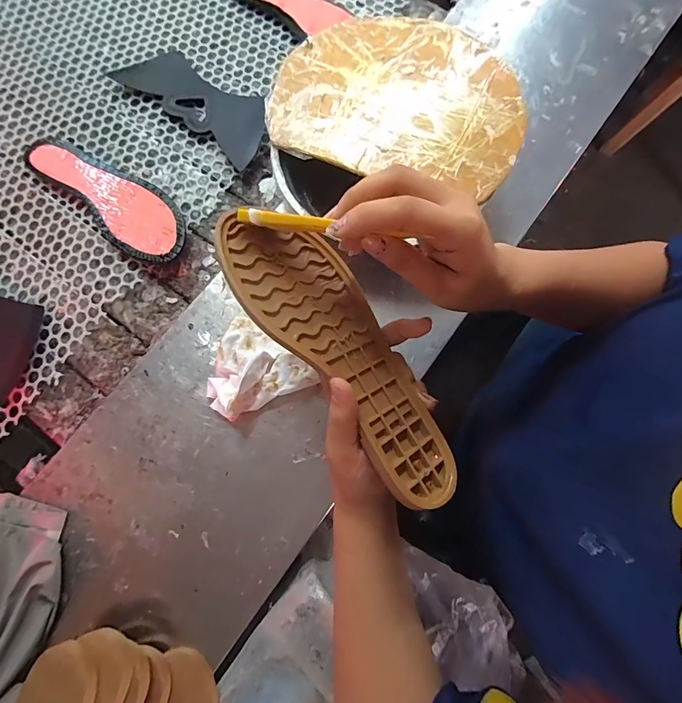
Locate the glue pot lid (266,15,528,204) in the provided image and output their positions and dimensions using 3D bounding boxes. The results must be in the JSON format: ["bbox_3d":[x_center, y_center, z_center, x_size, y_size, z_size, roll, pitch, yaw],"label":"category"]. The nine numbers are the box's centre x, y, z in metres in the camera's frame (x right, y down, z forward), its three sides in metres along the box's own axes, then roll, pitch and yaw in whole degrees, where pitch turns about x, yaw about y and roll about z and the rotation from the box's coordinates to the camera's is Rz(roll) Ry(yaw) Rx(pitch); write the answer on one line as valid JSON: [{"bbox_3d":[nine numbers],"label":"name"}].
[{"bbox_3d":[0.061,-0.252,0.380,0.235,0.010,0.182,20,77,6],"label":"glue pot lid"}]

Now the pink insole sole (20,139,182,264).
[{"bbox_3d":[-0.262,-0.181,0.447,0.224,0.023,0.077,41,80,10],"label":"pink insole sole"}]

